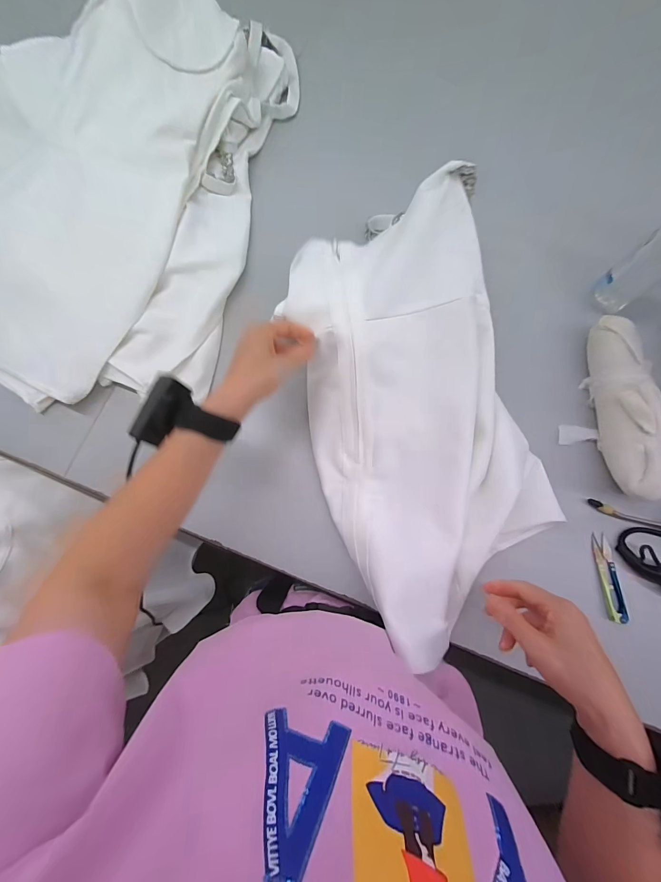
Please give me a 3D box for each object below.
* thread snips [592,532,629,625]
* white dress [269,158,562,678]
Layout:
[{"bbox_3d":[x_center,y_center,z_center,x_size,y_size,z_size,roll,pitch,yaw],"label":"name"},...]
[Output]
[{"bbox_3d":[0.354,0.173,0.426,0.023,0.010,0.102,-1,78,0],"label":"thread snips"},{"bbox_3d":[0.104,-0.038,0.405,0.261,0.116,0.485,-19,78,-4],"label":"white dress"}]

